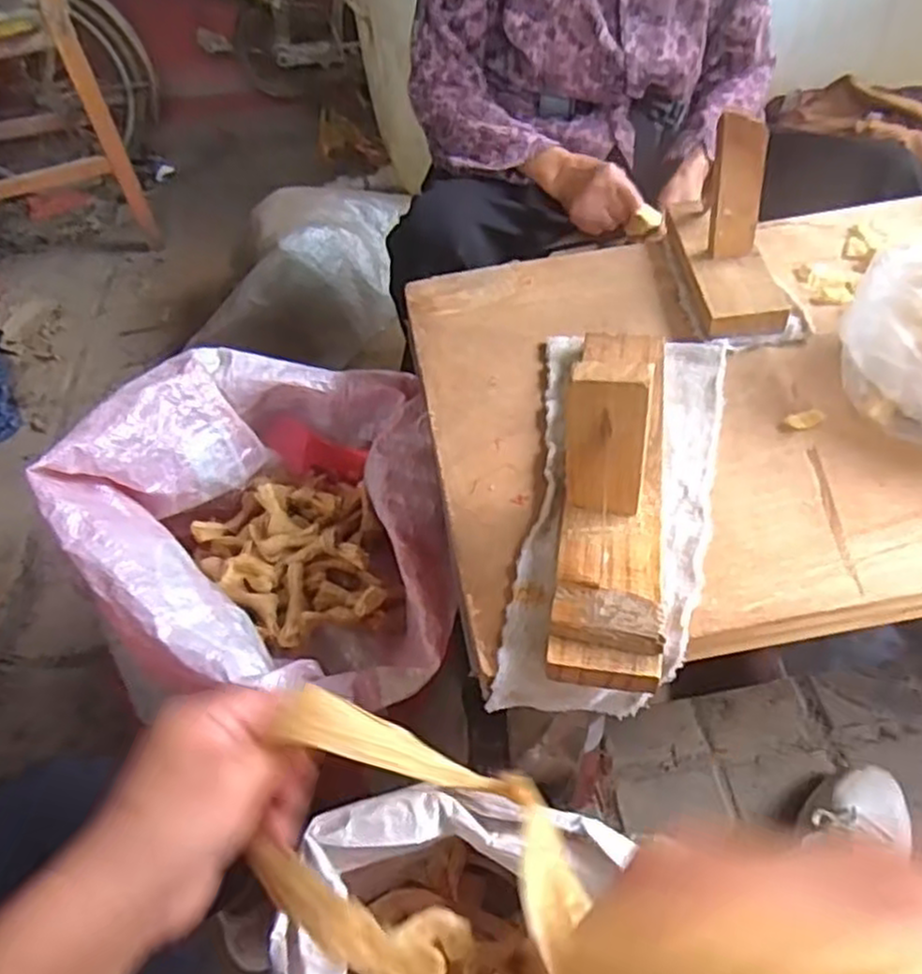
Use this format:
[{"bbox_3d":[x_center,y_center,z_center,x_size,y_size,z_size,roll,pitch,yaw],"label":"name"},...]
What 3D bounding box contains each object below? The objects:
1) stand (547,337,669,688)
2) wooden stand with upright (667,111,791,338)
[{"bbox_3d":[0.094,-0.022,0.431,0.064,0.126,0.249,6,50,10],"label":"stand"},{"bbox_3d":[0.211,-0.208,0.572,0.059,0.127,0.145,-6,49,0],"label":"wooden stand with upright"}]

